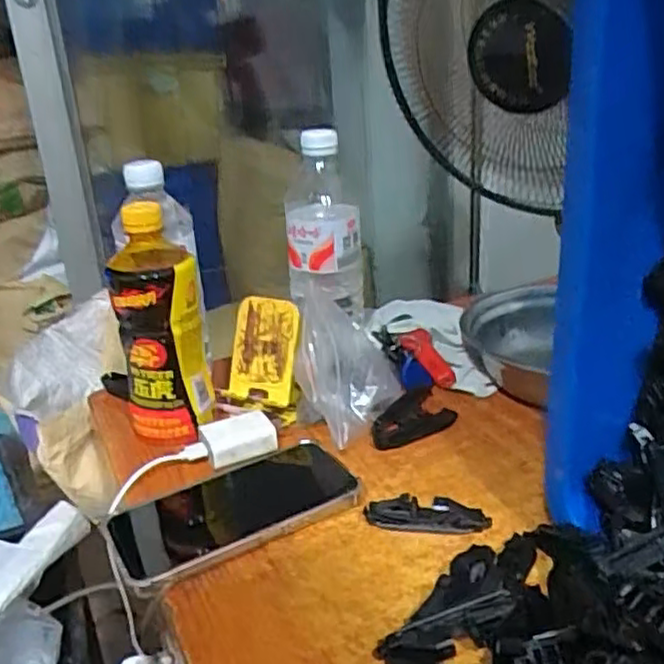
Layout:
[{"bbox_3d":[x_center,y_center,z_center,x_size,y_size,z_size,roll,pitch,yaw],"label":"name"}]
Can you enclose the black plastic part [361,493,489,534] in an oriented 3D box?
[{"bbox_3d":[0.062,0.121,0.463,0.080,0.020,0.018,-1,23,9],"label":"black plastic part"}]

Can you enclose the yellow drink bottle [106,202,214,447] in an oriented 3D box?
[{"bbox_3d":[-0.142,-0.012,0.568,0.067,0.182,0.082,-11,23,-14],"label":"yellow drink bottle"}]

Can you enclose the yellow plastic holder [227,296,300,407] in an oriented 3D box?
[{"bbox_3d":[-0.060,0.017,0.609,0.064,0.090,0.016,7,2,27],"label":"yellow plastic holder"}]

